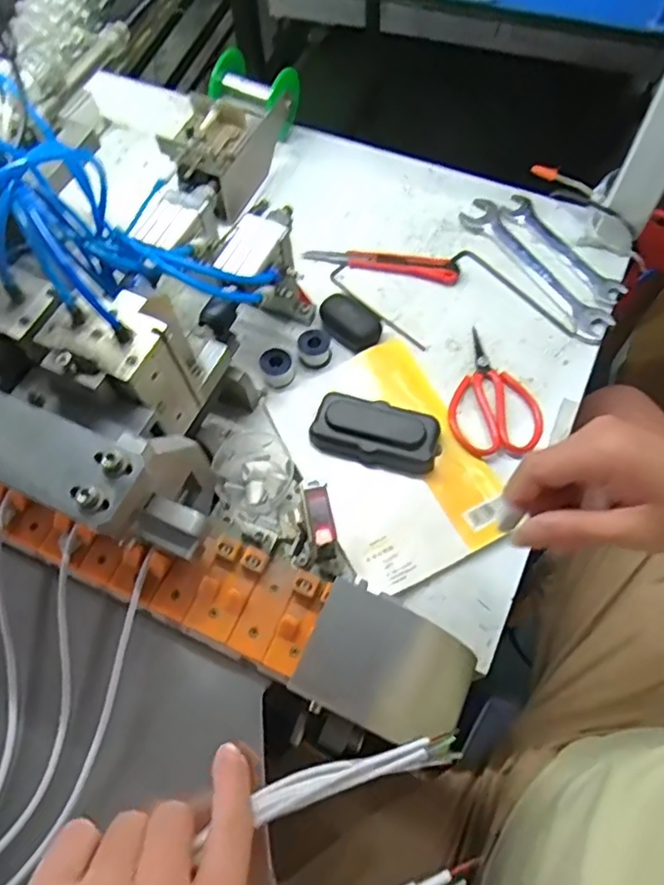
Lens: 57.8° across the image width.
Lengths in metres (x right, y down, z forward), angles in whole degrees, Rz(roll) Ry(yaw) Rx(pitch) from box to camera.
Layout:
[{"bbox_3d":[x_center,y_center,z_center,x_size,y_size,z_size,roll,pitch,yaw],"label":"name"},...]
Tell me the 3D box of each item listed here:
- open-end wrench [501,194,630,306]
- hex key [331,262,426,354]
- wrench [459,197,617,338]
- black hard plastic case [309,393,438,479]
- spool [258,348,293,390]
[{"bbox_3d":[0.228,-0.193,0.596,0.029,0.006,0.154,-32,67,-12],"label":"open-end wrench"},{"bbox_3d":[0.041,-0.128,0.581,0.022,0.011,0.128,-34,68,-13],"label":"hex key"},{"bbox_3d":[0.197,-0.176,0.593,0.037,0.005,0.193,-31,67,-12],"label":"wrench"},{"bbox_3d":[0.037,-0.008,0.505,0.103,0.025,0.049,17,66,10],"label":"black hard plastic case"},{"bbox_3d":[-0.050,-0.068,0.544,0.025,0.023,0.030,-33,67,-13],"label":"spool"}]

